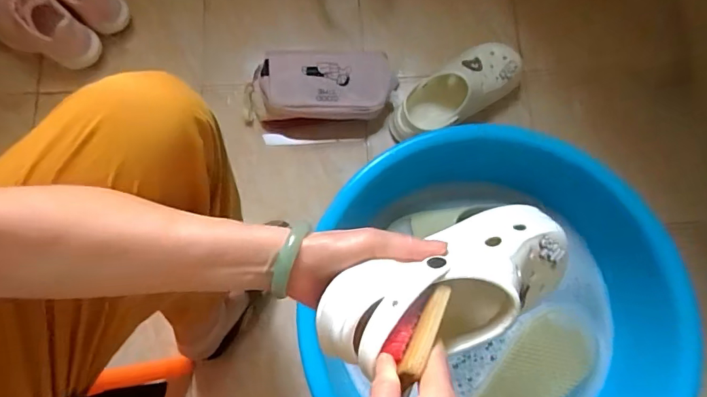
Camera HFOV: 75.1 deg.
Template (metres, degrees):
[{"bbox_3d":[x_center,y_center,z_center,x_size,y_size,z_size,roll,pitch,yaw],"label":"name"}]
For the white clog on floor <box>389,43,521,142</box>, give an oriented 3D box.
[{"bbox_3d":[0.177,-0.181,0.803,0.245,0.080,0.105,-35,76,-9],"label":"white clog on floor"}]

